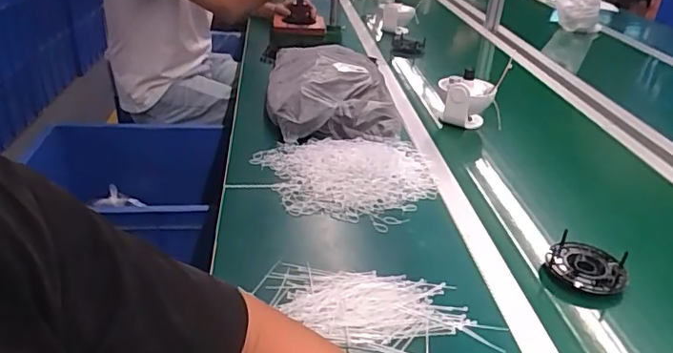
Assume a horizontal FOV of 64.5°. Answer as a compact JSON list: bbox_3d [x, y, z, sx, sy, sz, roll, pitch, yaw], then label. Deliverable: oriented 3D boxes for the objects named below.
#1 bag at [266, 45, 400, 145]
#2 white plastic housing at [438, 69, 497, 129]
[{"bbox_3d":[-0.020,-0.178,1.117,0.244,0.099,0.329,-3,30,-10],"label":"bag"},{"bbox_3d":[0.276,-0.159,1.149,0.112,0.131,0.081,11,30,14],"label":"white plastic housing"}]

